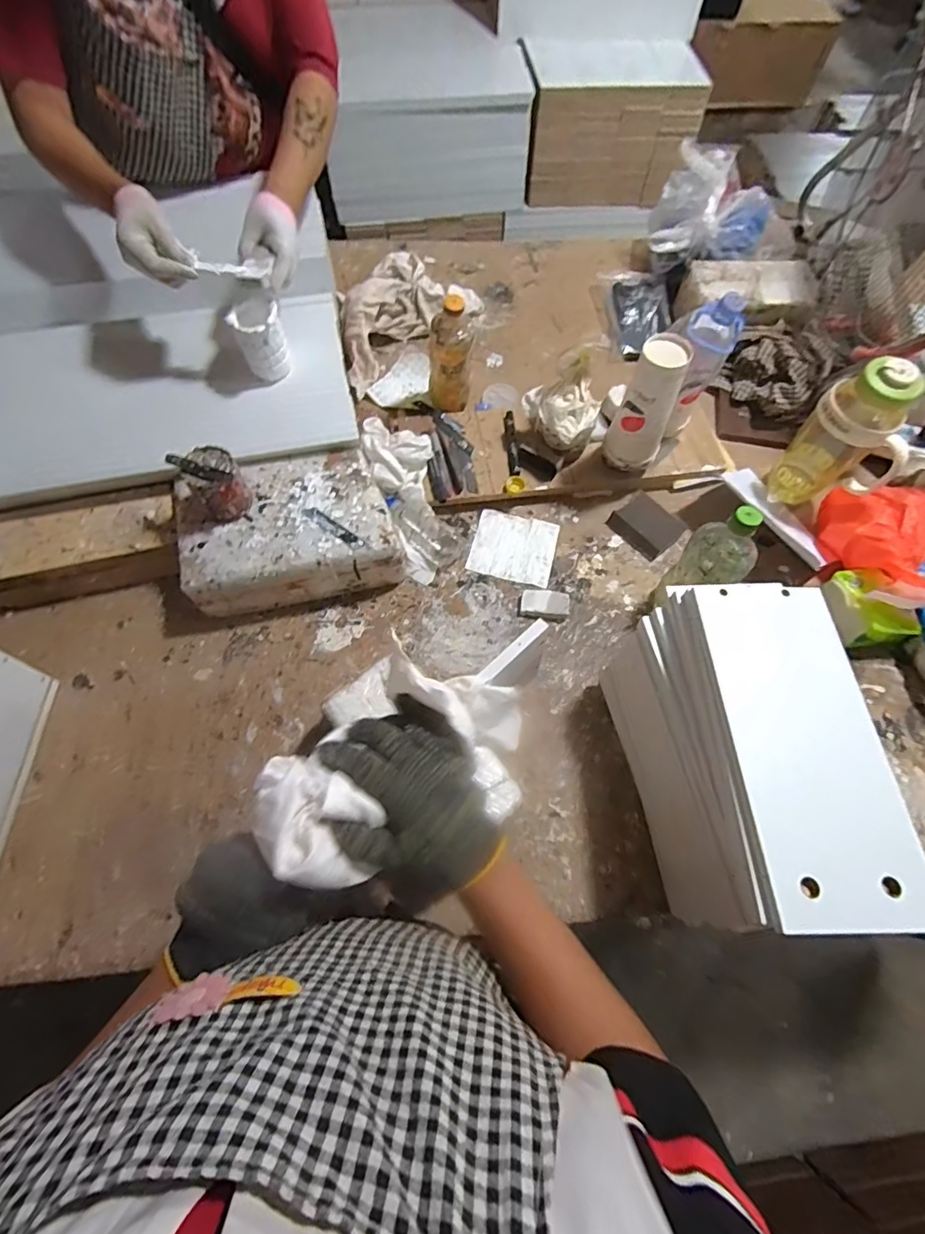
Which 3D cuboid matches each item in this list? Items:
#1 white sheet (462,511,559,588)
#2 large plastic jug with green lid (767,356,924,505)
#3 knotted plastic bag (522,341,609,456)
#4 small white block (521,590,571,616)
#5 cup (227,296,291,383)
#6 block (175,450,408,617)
[{"bbox_3d":[0.080,-0.109,0.788,0.124,0.006,0.118,15,68,4],"label":"white sheet"},{"bbox_3d":[0.574,-0.256,0.759,0.141,0.235,0.095,41,68,17],"label":"large plastic jug with green lid"},{"bbox_3d":[0.147,-0.313,0.763,0.113,0.138,0.097,18,68,5],"label":"knotted plastic bag"},{"bbox_3d":[0.119,-0.018,0.733,0.069,0.025,0.034,7,68,1],"label":"small white block"},{"bbox_3d":[-0.274,-0.374,0.703,0.063,0.090,0.059,-14,69,-8],"label":"cup"},{"bbox_3d":[-0.236,-0.116,0.722,0.281,0.104,0.184,-11,64,-8],"label":"block"}]

